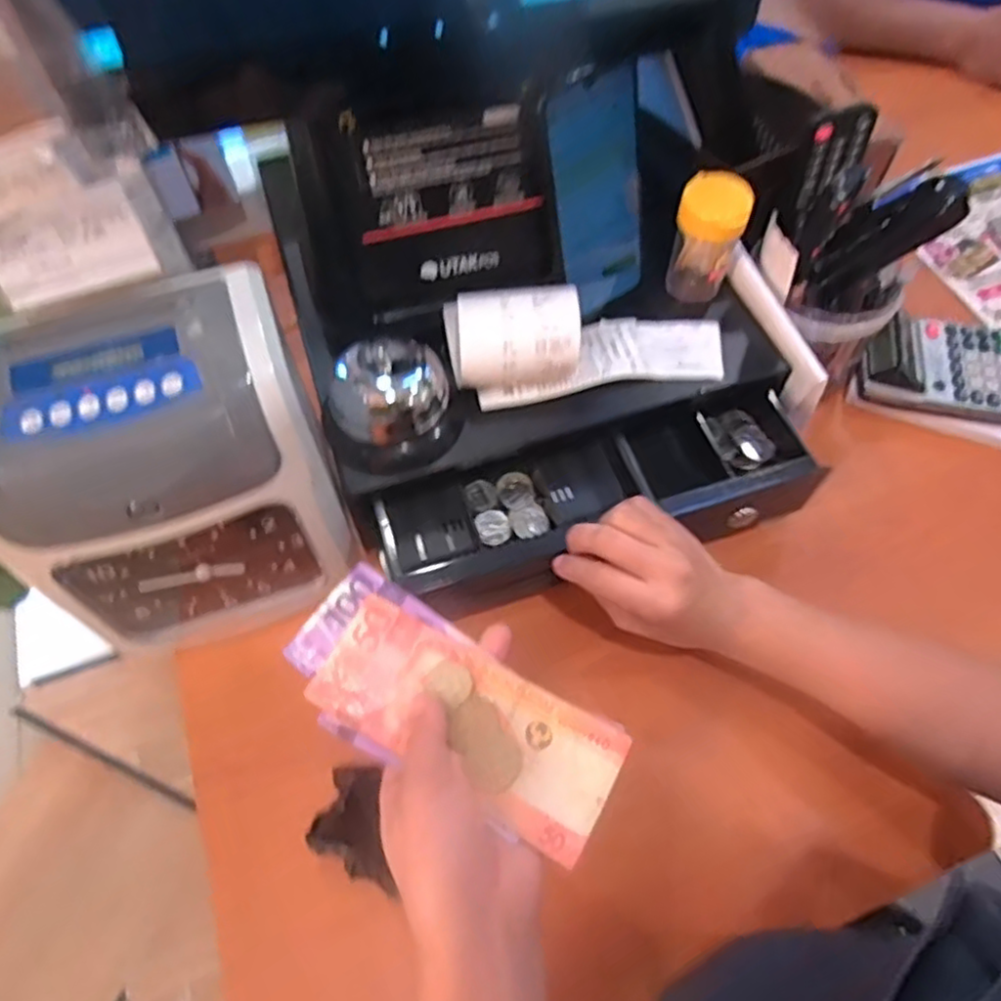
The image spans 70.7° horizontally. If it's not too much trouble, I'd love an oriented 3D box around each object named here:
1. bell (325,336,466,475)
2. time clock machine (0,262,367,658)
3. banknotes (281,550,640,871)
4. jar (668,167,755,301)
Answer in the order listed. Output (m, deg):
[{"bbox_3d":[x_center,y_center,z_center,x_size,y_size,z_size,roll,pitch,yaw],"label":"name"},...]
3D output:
[{"bbox_3d":[-0.072,-0.068,0.477,0.086,0.067,0.085,0,60,1],"label":"bell"},{"bbox_3d":[-0.199,-0.011,0.436,0.183,0.194,0.118,-18,61,-9],"label":"time clock machine"},{"bbox_3d":[-0.029,0.100,0.350,0.176,0.017,0.074,25,63,23],"label":"banknotes"},{"bbox_3d":[0.149,-0.190,0.512,0.047,0.080,0.039,17,62,11],"label":"jar"}]

